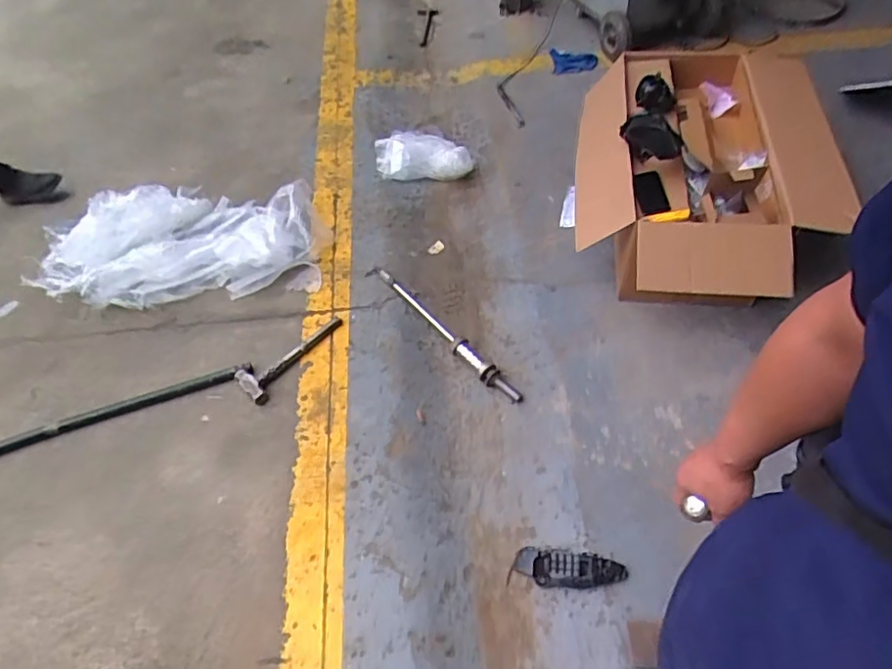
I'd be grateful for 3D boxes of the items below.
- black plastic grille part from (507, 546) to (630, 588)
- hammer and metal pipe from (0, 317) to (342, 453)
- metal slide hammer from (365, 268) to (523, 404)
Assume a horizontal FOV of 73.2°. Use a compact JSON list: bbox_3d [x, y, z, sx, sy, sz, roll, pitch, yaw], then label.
[{"bbox_3d":[0.266,0.518,1.332,0.259,0.030,0.084,-3,50,21],"label":"black plastic grille part"},{"bbox_3d":[-0.865,0.229,1.623,1.252,0.043,0.204,-22,54,-13],"label":"hammer and metal pipe"},{"bbox_3d":[-0.014,-0.020,1.756,0.069,0.056,0.635,-37,58,-19],"label":"metal slide hammer"}]

